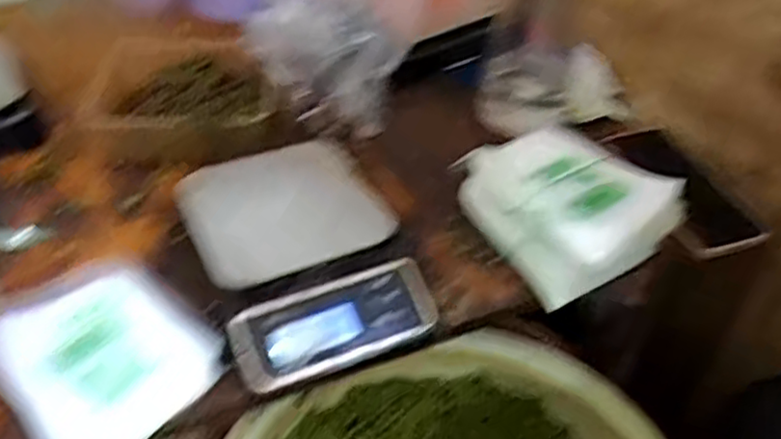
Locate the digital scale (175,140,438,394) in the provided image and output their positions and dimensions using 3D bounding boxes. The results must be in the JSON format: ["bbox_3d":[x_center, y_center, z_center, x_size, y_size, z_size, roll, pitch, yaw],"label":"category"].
[{"bbox_3d":[-0.072,0.020,0.568,0.150,0.067,0.204,-18,47,-22],"label":"digital scale"}]

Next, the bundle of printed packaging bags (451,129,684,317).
[{"bbox_3d":[0.150,-0.010,0.614,0.123,0.065,0.155,-25,50,-27],"label":"bundle of printed packaging bags"}]

